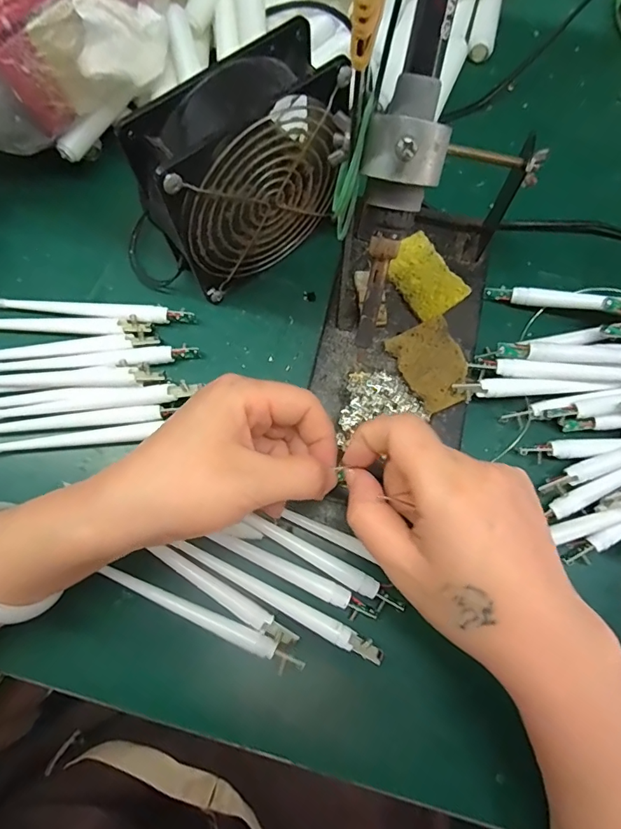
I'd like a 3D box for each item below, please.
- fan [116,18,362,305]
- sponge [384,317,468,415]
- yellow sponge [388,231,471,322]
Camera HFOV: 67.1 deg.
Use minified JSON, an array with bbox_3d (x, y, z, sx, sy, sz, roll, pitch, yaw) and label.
[{"bbox_3d":[-0.036,-0.137,0.278,0.127,0.118,0.045,-34,78,-8],"label":"fan"},{"bbox_3d":[0.077,-0.031,0.295,0.038,0.012,0.054,-26,78,-6],"label":"sponge"},{"bbox_3d":[0.075,-0.091,0.316,0.039,0.013,0.055,-34,79,-8],"label":"yellow sponge"}]

